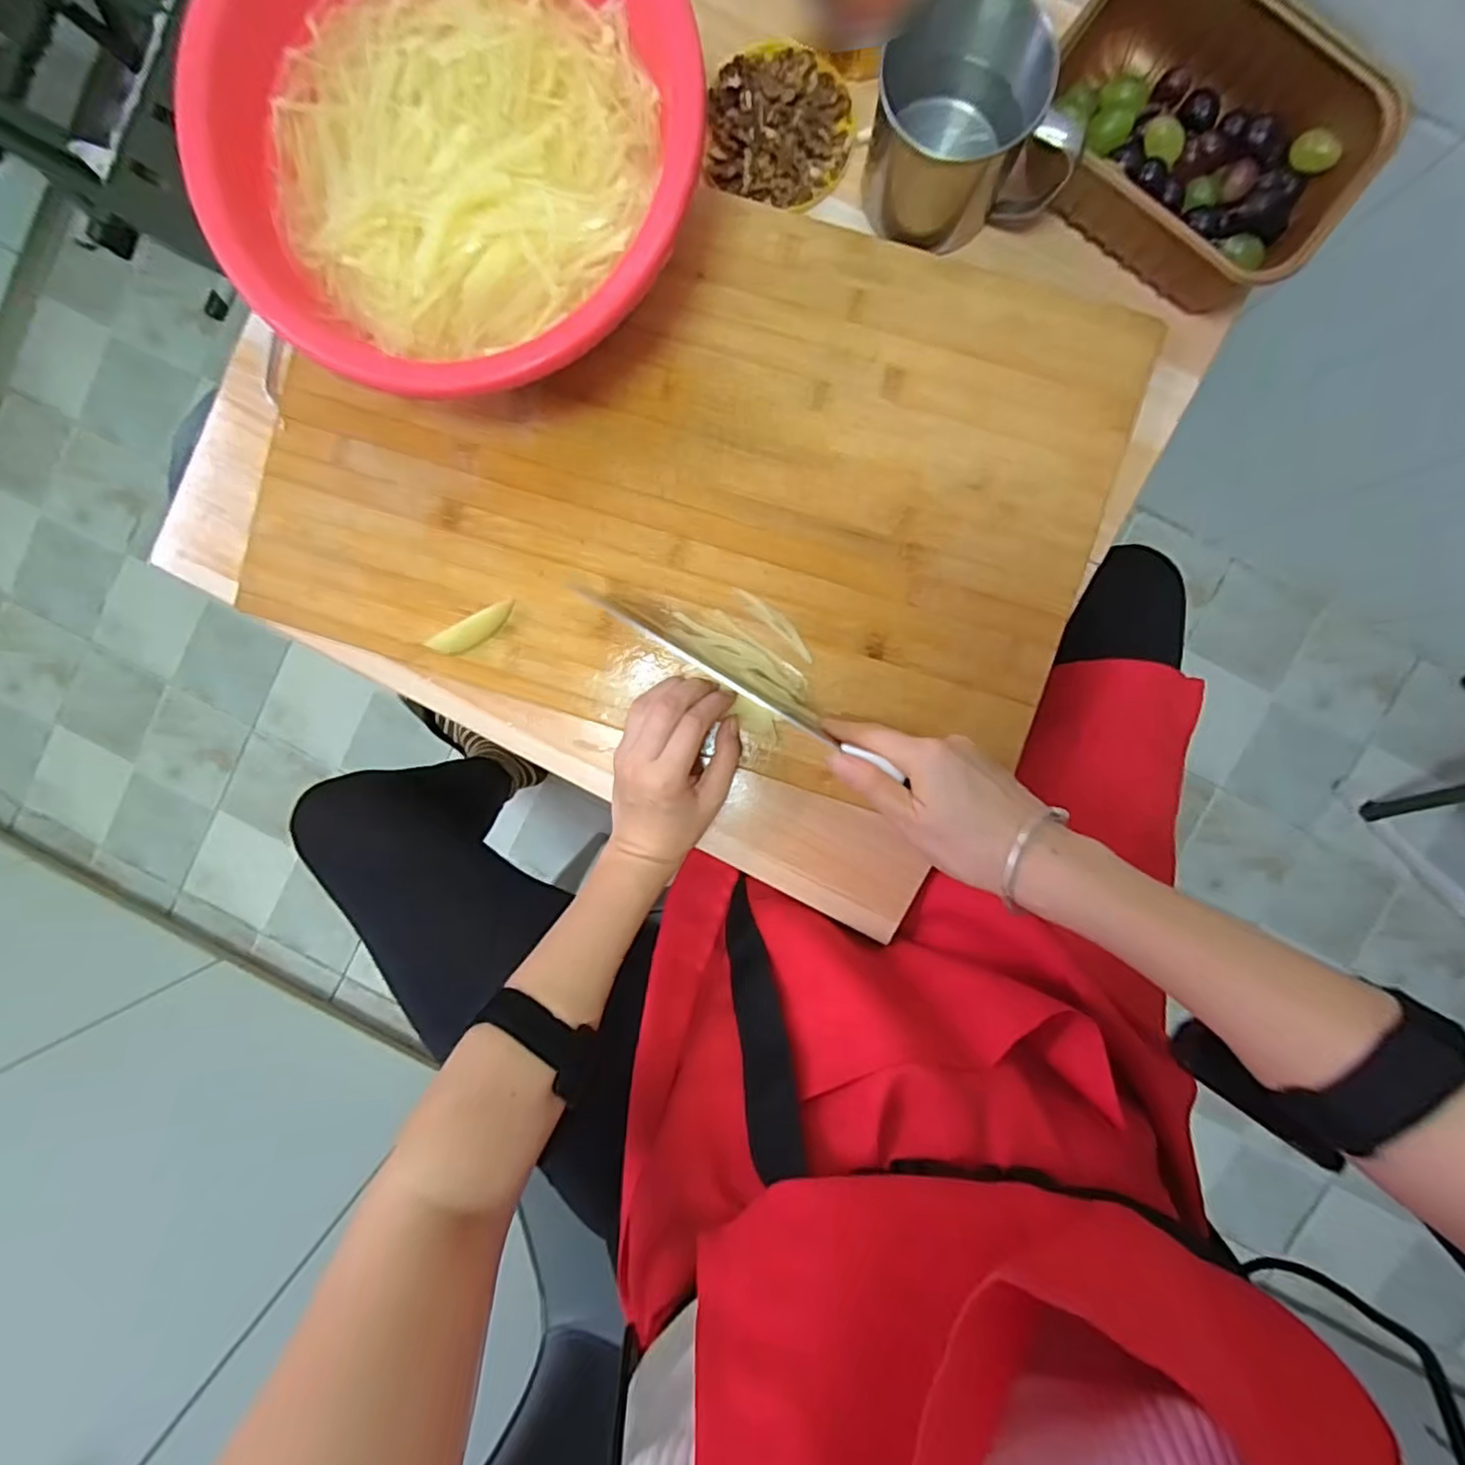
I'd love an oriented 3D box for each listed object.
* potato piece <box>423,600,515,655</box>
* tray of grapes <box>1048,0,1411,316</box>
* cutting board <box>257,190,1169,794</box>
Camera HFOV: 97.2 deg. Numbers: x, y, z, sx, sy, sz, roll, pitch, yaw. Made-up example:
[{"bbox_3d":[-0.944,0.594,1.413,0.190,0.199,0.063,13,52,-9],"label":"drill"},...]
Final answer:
[{"bbox_3d":[-0.173,-0.068,0.430,0.061,0.009,0.016,-26,93,5],"label":"potato piece"},{"bbox_3d":[0.270,-0.349,0.382,0.185,0.059,0.125,39,96,0],"label":"tray of grapes"},{"bbox_3d":[-0.037,-0.172,0.428,0.543,0.018,0.341,16,95,2],"label":"cutting board"}]

